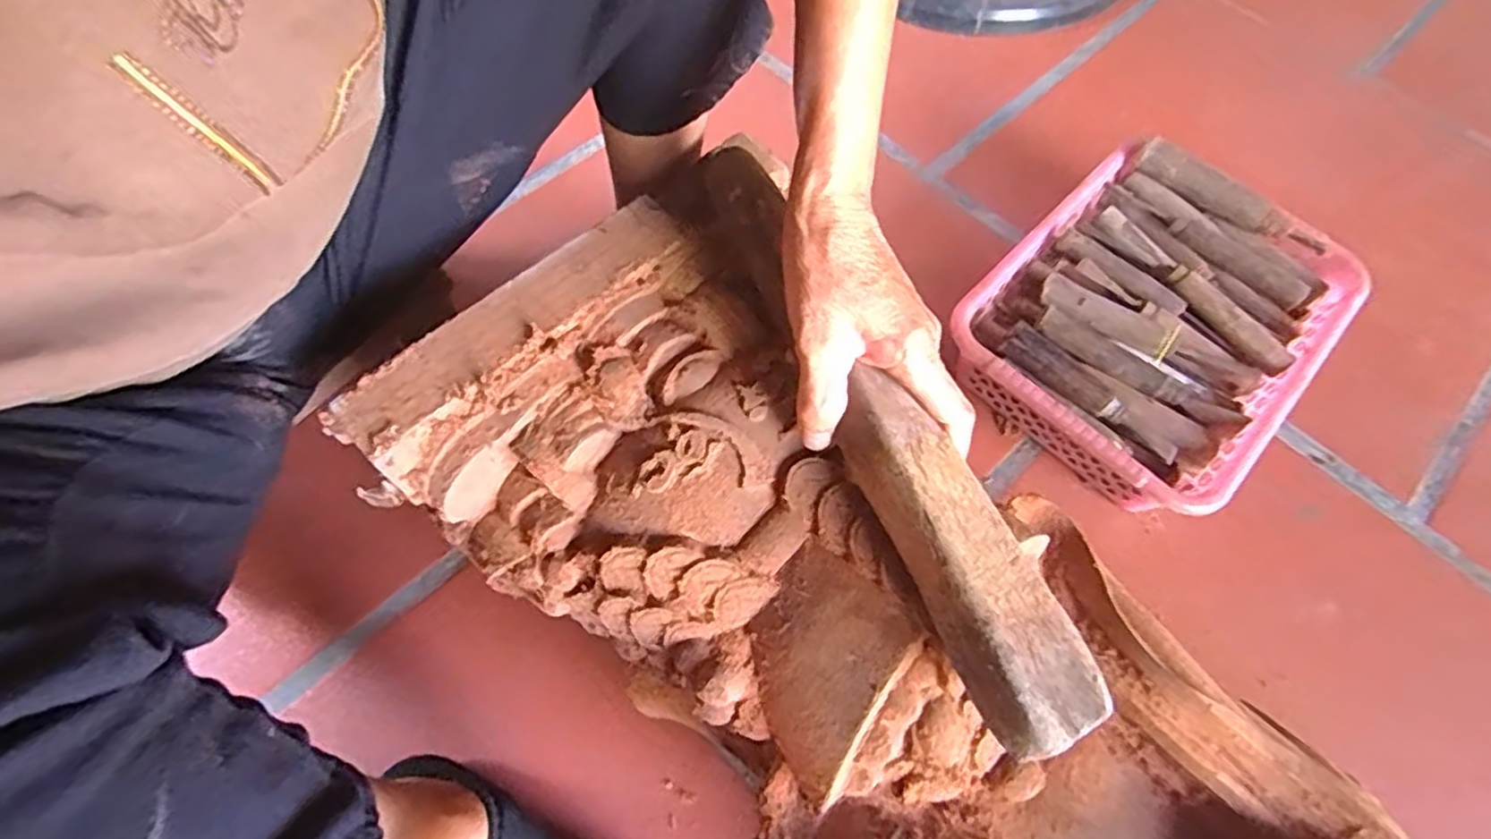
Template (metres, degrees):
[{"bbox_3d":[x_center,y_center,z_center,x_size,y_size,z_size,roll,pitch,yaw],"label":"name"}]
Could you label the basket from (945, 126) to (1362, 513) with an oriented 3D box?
[{"bbox_3d":[0.336,-0.074,0.615,0.238,0.097,0.311,40,69,16],"label":"basket"}]

